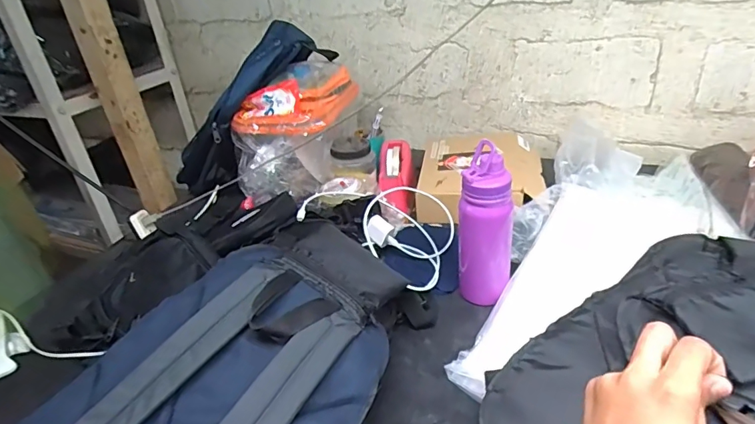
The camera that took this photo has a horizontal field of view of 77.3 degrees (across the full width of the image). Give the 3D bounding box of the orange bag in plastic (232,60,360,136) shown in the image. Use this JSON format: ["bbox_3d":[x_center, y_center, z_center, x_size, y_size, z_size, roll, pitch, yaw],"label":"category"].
[{"bbox_3d":[-0.182,-0.255,1.031,0.211,0.088,0.250,1,30,13],"label":"orange bag in plastic"}]

